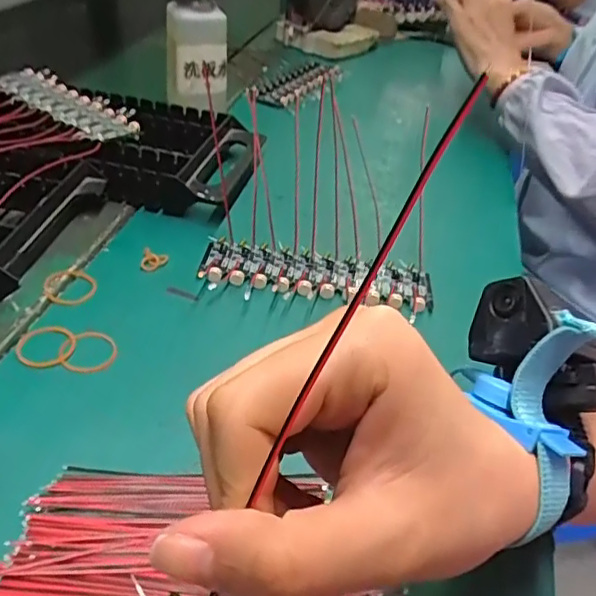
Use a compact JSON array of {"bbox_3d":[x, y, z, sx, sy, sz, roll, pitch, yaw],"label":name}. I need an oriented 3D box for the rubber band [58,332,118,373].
[{"bbox_3d":[-0.122,0.030,0.339,0.031,0.004,0.032,4,38,-2],"label":"rubber band"}]

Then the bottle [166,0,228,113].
[{"bbox_3d":[-0.098,-0.246,0.564,0.053,0.109,0.047,-16,43,-26],"label":"bottle"}]

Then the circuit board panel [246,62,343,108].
[{"bbox_3d":[-0.001,-0.261,0.706,0.060,0.018,0.138,26,42,25],"label":"circuit board panel"}]

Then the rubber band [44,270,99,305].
[{"bbox_3d":[-0.148,-0.008,0.381,0.032,0.005,0.034,-6,39,-14],"label":"rubber band"}]

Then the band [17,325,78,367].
[{"bbox_3d":[-0.146,0.028,0.338,0.034,0.004,0.032,16,45,10],"label":"band"}]

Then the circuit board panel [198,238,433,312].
[{"bbox_3d":[0.014,-0.017,0.417,0.162,0.011,0.047,6,38,1],"label":"circuit board panel"}]

